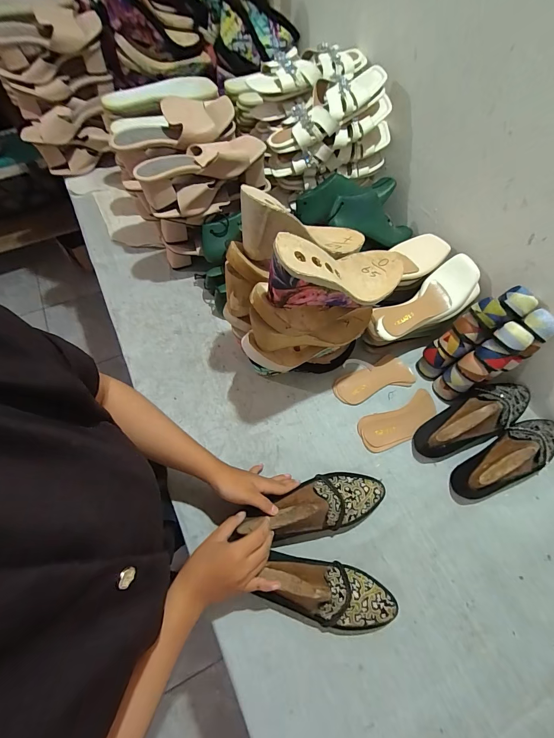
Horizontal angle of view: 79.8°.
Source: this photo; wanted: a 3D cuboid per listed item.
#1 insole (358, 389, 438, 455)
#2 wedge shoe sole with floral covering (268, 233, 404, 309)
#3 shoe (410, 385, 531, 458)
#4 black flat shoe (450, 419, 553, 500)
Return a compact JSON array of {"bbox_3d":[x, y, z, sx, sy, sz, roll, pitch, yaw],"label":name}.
[{"bbox_3d":[0.234,0.100,0.630,0.164,0.012,0.070,-22,66,-13],"label":"insole"},{"bbox_3d":[0.078,-0.127,0.467,0.246,0.088,0.090,-13,61,-39],"label":"wedge shoe sole with floral covering"},{"bbox_3d":[0.368,0.087,0.601,0.250,0.082,0.085,-27,68,-15],"label":"shoe"},{"bbox_3d":[0.419,0.152,0.576,0.236,0.079,0.080,-26,67,-14],"label":"black flat shoe"}]

